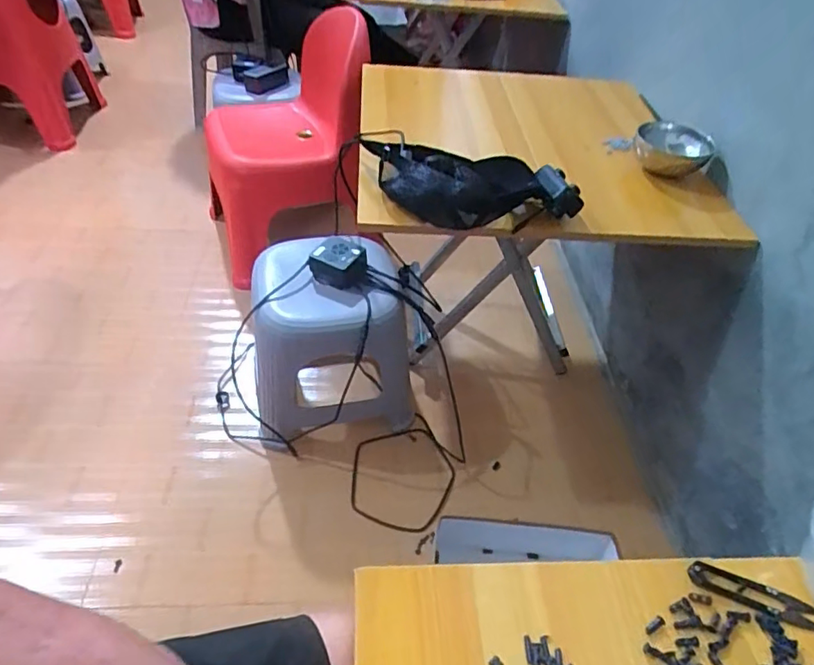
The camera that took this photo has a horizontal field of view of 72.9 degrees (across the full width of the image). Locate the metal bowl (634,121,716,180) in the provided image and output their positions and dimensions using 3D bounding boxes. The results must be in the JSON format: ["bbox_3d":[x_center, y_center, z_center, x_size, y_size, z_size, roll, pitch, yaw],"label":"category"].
[{"bbox_3d":[0.436,-0.300,0.907,0.118,0.058,0.115,3,46,-3],"label":"metal bowl"}]

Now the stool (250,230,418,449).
[{"bbox_3d":[-0.150,0.019,1.066,0.285,0.336,0.259,-7,47,-12],"label":"stool"}]

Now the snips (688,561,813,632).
[{"bbox_3d":[0.276,0.208,0.437,0.098,0.009,0.024,19,47,12],"label":"snips"}]

